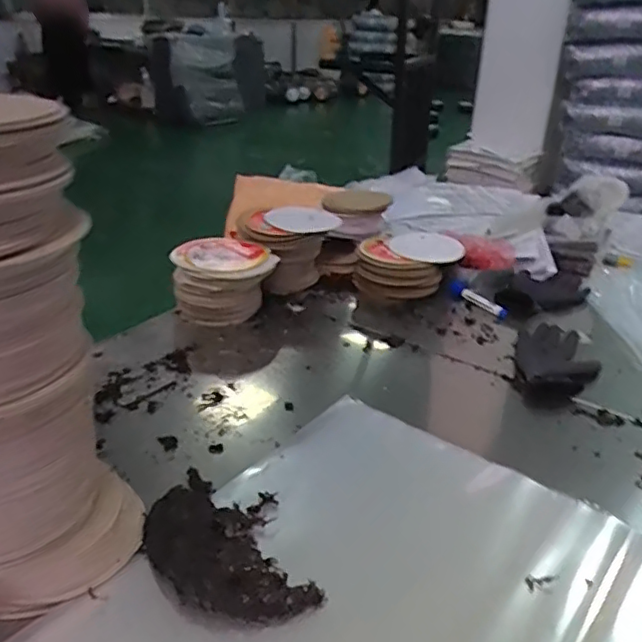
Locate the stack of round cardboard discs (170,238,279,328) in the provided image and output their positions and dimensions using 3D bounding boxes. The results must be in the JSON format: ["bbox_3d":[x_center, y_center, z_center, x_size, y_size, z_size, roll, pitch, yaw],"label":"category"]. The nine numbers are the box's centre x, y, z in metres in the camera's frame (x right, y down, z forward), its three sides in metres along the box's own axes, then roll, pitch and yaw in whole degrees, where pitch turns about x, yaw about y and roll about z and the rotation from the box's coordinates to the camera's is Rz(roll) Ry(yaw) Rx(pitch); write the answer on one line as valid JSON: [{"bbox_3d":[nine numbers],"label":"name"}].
[{"bbox_3d":[-0.158,-0.067,1.011,0.167,0.100,0.130,-5,29,-14],"label":"stack of round cardboard discs"}]

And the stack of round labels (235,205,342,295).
[{"bbox_3d":[-0.055,-0.130,1.096,0.173,0.124,0.111,-19,34,-34],"label":"stack of round labels"}]

